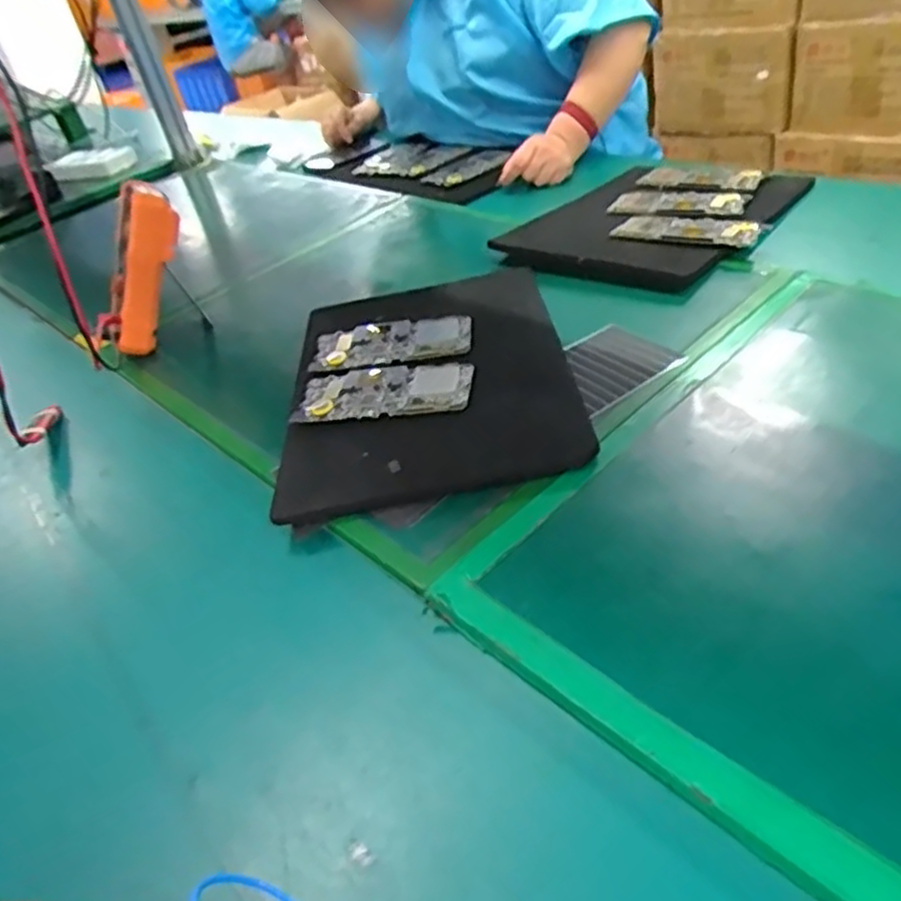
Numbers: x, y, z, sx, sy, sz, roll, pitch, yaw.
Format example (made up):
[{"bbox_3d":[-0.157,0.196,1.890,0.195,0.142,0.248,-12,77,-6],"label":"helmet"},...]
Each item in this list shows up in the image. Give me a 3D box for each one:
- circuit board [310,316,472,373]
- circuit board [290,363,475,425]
[{"bbox_3d":[-0.057,-0.104,0.708,0.153,0.010,0.074,-10,37,3],"label":"circuit board"},{"bbox_3d":[-0.058,-0.055,0.641,0.151,0.008,0.078,-5,37,10],"label":"circuit board"}]

